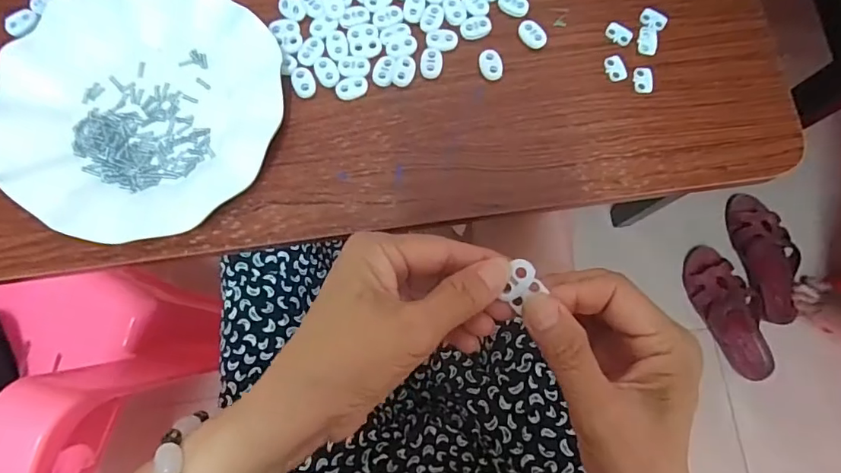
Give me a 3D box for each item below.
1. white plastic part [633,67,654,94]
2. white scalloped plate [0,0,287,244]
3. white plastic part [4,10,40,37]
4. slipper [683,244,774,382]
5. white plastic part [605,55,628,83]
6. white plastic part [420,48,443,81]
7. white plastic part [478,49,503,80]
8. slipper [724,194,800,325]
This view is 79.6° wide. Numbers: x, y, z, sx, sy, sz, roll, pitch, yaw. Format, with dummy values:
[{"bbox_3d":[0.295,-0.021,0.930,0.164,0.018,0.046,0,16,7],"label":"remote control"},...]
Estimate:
[{"bbox_3d":[0.159,-0.112,0.359,0.013,0.004,0.019,0,80,0],"label":"white plastic part"},{"bbox_3d":[-0.190,-0.090,0.341,0.185,0.024,0.179,0,80,0],"label":"white scalloped plate"},{"bbox_3d":[-0.288,-0.155,0.364,0.012,0.007,0.023,40,82,7],"label":"white plastic part"},{"bbox_3d":[0.503,0.121,0.821,0.090,0.052,0.220,-17,80,-5],"label":"slipper"},{"bbox_3d":[0.140,-0.121,0.361,0.013,0.004,0.019,-18,80,-3],"label":"white plastic part"},{"bbox_3d":[0.008,-0.124,0.360,0.016,0.004,0.021,6,80,1],"label":"white plastic part"},{"bbox_3d":[0.051,-0.123,0.361,0.016,0.005,0.022,-15,80,-3],"label":"white plastic part"},{"bbox_3d":[0.576,0.031,0.831,0.084,0.050,0.216,-10,80,-4],"label":"slipper"}]

